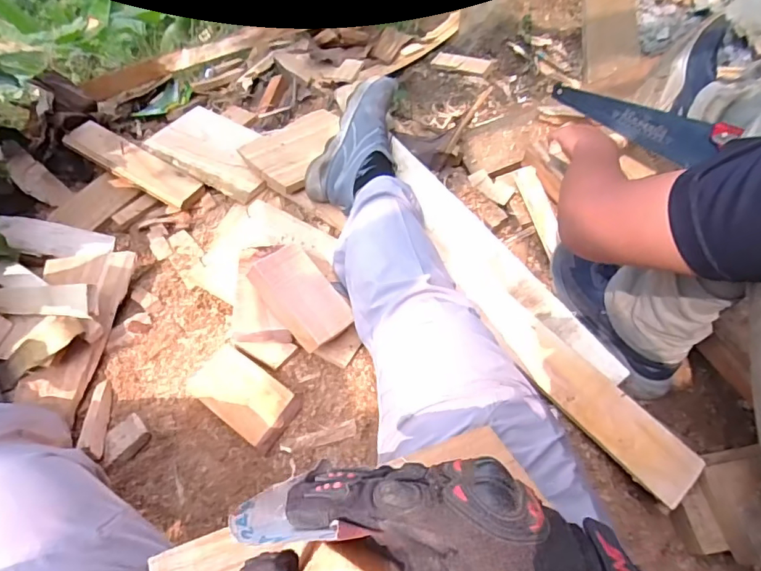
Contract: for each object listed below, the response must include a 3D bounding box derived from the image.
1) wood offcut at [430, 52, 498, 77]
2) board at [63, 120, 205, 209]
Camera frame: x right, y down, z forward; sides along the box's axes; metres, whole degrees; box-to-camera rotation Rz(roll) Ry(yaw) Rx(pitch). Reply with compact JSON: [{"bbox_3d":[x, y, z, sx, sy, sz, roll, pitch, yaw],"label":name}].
[{"bbox_3d":[0.224,-0.608,1.352,0.175,0.014,0.067,24,64,26],"label":"wood offcut"},{"bbox_3d":[-0.548,-0.271,1.091,0.333,0.019,0.081,28,65,10],"label":"board"}]

